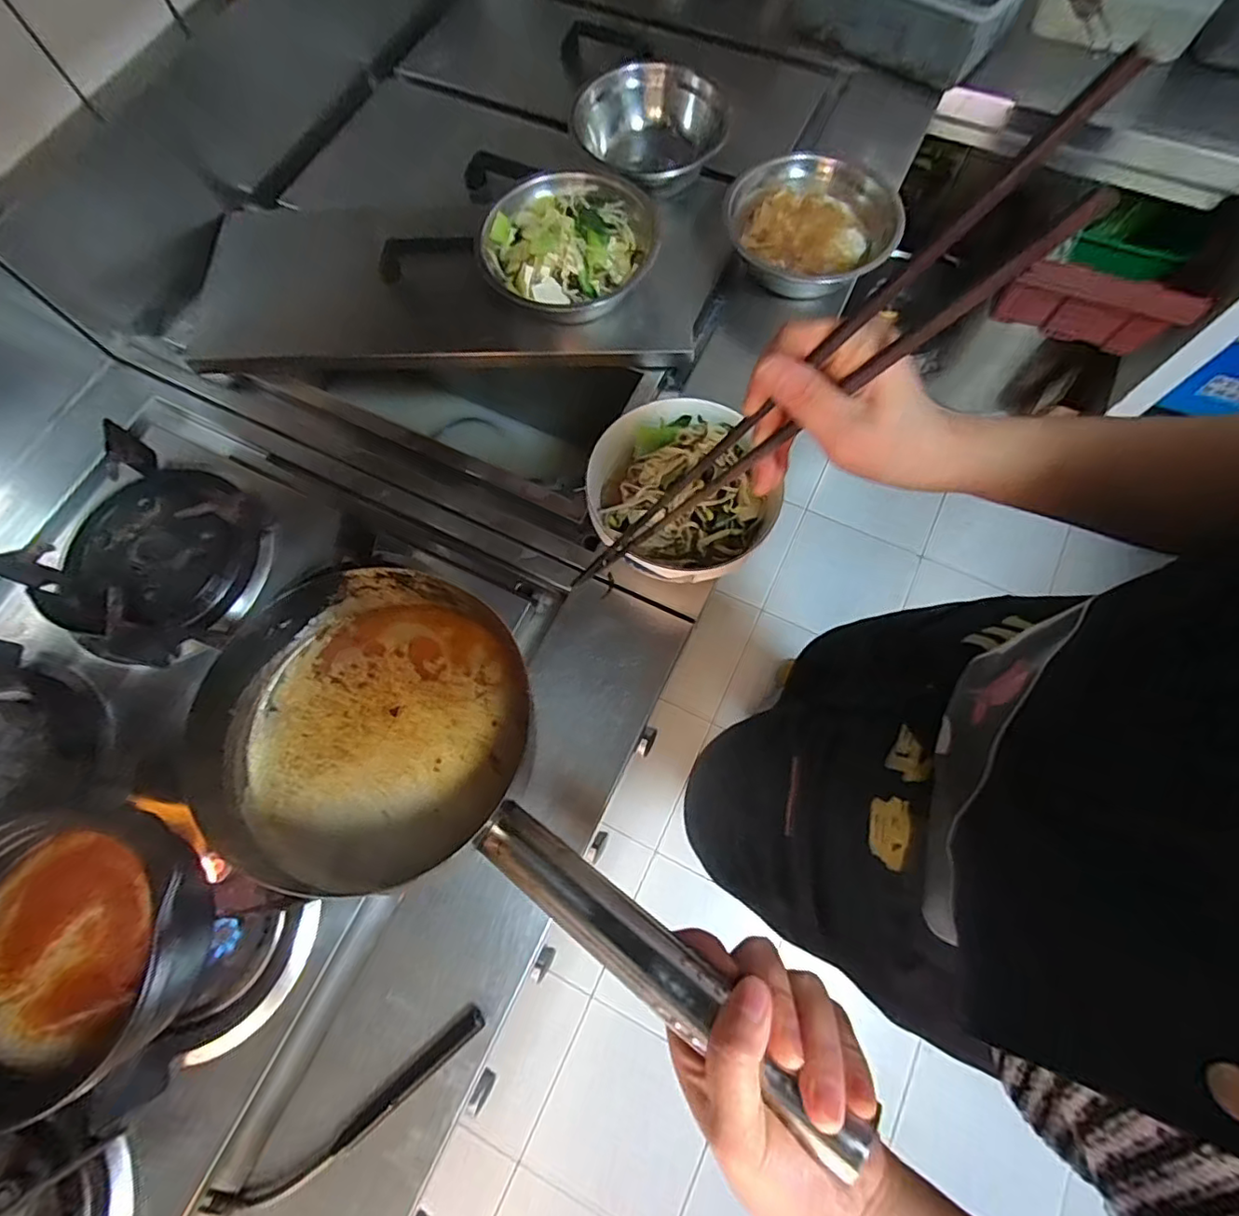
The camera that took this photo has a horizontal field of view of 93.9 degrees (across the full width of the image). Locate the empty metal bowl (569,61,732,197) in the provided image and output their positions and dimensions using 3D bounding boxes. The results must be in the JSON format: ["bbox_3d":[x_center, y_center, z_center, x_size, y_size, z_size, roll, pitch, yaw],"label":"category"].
[{"bbox_3d":[0.029,-0.585,0.714,0.171,0.084,0.162,-1,72,2],"label":"empty metal bowl"}]

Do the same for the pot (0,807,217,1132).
[{"bbox_3d":[-0.376,0.233,0.396,0.163,0.092,0.167,-1,72,2],"label":"pot"}]

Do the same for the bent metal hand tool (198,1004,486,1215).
[{"bbox_3d":[-0.204,0.391,0.445,0.228,0.018,0.032,-32,74,-8],"label":"bent metal hand tool"}]

